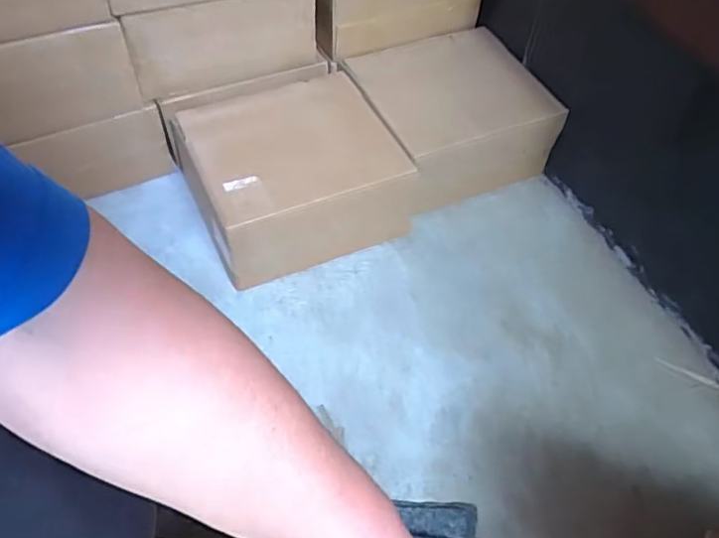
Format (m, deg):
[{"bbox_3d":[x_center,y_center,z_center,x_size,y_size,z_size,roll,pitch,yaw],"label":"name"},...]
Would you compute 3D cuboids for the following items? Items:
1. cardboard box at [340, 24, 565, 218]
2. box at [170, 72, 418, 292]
[{"bbox_3d":[0.136,-0.225,0.894,0.248,0.124,0.239,-18,55,-17],"label":"cardboard box"},{"bbox_3d":[-0.093,-0.127,0.825,0.262,0.134,0.225,-18,55,-16],"label":"box"}]

